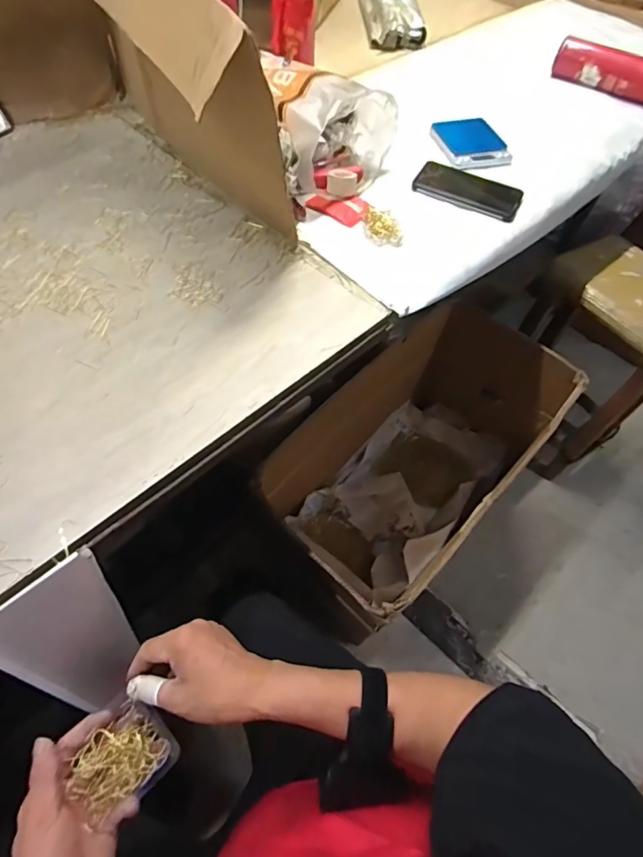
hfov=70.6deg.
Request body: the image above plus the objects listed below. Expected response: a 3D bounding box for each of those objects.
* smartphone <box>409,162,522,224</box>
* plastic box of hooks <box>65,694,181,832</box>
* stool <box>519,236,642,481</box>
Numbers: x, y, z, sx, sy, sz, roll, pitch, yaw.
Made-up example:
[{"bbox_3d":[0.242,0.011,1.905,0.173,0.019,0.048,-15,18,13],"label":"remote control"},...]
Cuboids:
[{"bbox_3d":[0.235,-0.382,0.726,0.164,0.007,0.090,22,62,9],"label":"smartphone"},{"bbox_3d":[-0.168,0.279,0.382,0.070,0.015,0.078,36,65,15],"label":"plastic box of hooks"},{"bbox_3d":[0.668,-0.164,1.188,0.271,0.539,0.365,-26,64,-17],"label":"stool"}]

